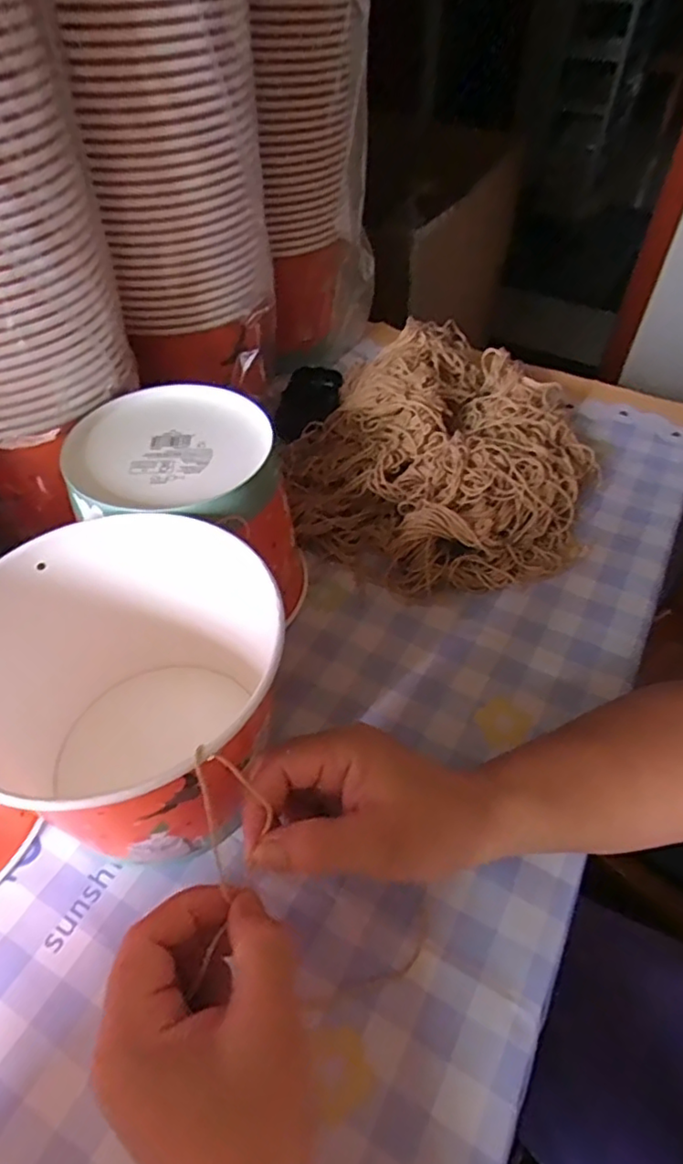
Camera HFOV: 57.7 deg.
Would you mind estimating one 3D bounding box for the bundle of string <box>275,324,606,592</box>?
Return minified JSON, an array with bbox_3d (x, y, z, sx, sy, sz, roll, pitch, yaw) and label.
[{"bbox_3d":[0.095,-0.125,0.552,0.255,0.075,0.304,18,51,16],"label":"bundle of string"}]

